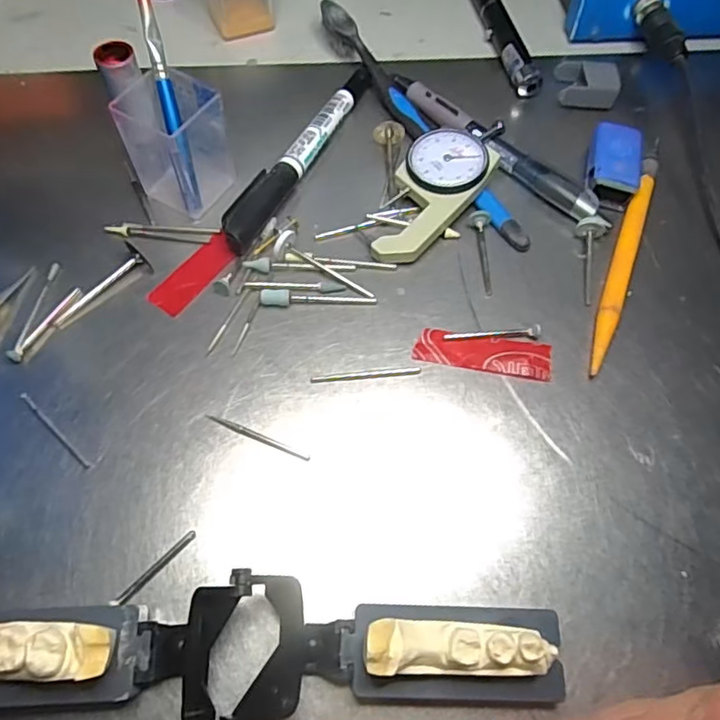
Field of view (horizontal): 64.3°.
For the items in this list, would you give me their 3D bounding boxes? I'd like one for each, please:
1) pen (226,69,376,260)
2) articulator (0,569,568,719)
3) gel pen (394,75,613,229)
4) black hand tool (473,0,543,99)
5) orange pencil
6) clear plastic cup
[{"bbox_3d":[-0.027,-0.101,0.278,0.016,0.011,0.130,25,64,11],"label":"pen"},{"bbox_3d":[-0.030,0.087,0.169,0.181,0.030,0.039,-5,63,-4],"label":"articulator"},{"bbox_3d":[0.066,-0.103,0.282,0.128,0.011,0.017,40,68,18],"label":"gel pen"},{"bbox_3d":[0.075,-0.208,0.337,0.015,0.011,0.145,-10,63,-6],"label":"black hand tool"},{"bbox_3d":[0.118,-0.045,0.255,0.011,0.009,0.124,21,64,9],"label":"orange pencil"},{"bbox_3d":[-0.080,-0.096,0.254,0.035,0.049,0.037,20,64,9],"label":"clear plastic cup"}]

